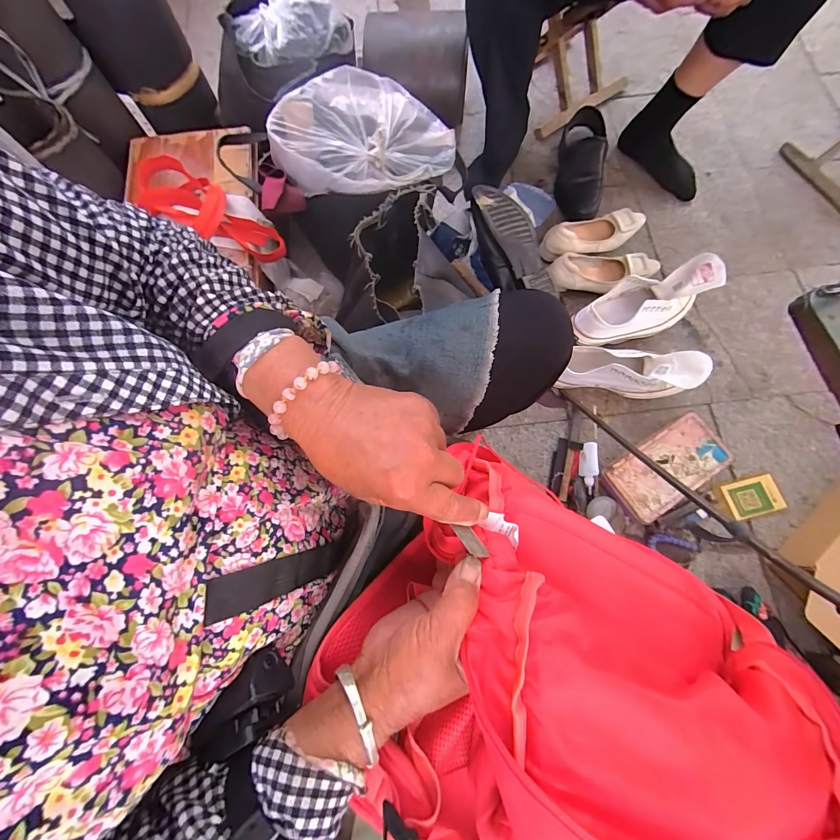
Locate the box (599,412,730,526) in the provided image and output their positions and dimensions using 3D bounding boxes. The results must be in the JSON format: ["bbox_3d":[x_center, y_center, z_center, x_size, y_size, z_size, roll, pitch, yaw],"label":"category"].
[{"bbox_3d":[0.462,0.093,0.673,0.230,0.042,0.115,-32,77,-7],"label":"box"}]

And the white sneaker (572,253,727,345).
[{"bbox_3d":[0.435,-0.223,0.710,0.269,0.129,0.096,-17,76,-3],"label":"white sneaker"}]

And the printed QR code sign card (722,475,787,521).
[{"bbox_3d":[0.635,0.148,0.672,0.100,0.005,0.067,-14,75,-2],"label":"printed QR code sign card"}]

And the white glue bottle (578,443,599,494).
[{"bbox_3d":[0.324,0.093,0.684,0.030,0.036,0.095,7,76,3],"label":"white glue bottle"}]

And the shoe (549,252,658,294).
[{"bbox_3d":[0.402,-0.326,0.780,0.241,0.062,0.100,-7,75,0],"label":"shoe"}]

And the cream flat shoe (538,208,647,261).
[{"bbox_3d":[0.394,-0.428,0.802,0.243,0.062,0.085,-20,76,-3],"label":"cream flat shoe"}]

